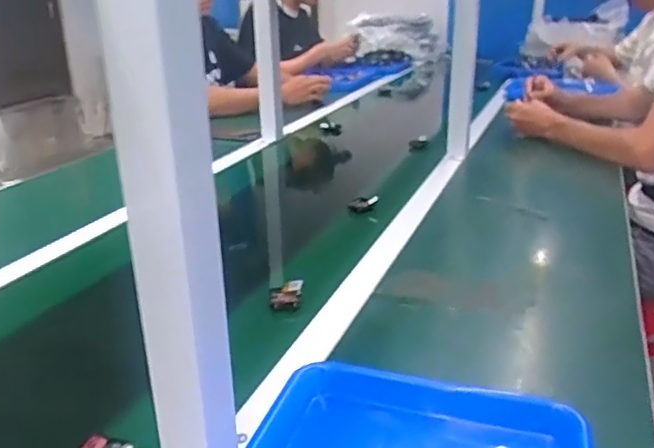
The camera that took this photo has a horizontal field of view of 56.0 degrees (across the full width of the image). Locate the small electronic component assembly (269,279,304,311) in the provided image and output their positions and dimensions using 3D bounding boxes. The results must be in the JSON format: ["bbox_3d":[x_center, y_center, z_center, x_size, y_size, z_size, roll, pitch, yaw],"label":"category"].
[{"bbox_3d":[-0.049,0.086,0.733,0.037,0.016,0.051,1,22,6],"label":"small electronic component assembly"}]

